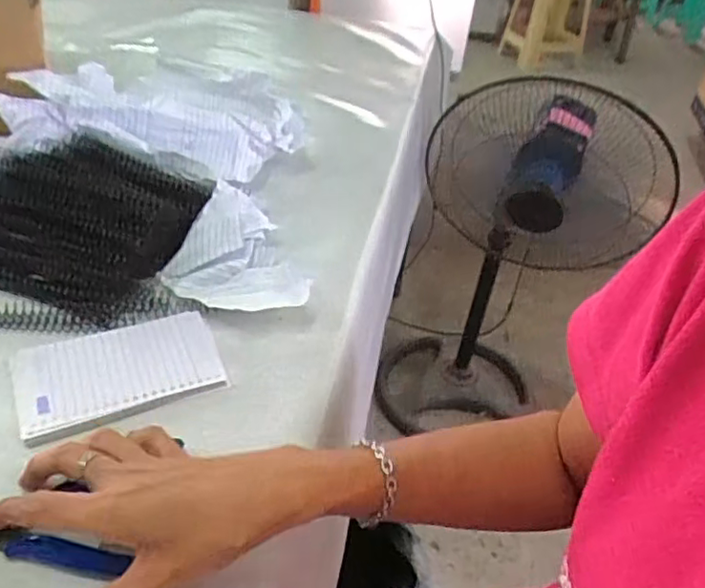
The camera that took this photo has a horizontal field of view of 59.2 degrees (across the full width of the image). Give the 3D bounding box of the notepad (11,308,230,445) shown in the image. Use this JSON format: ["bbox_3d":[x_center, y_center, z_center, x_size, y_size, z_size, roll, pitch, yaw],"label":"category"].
[{"bbox_3d":[-0.167,0.052,0.446,0.135,0.009,0.087,-14,43,-24],"label":"notepad"}]

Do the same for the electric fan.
[{"bbox_3d":[0.317,-0.041,1.282,0.404,0.830,0.323,15,39,10],"label":"electric fan"}]

